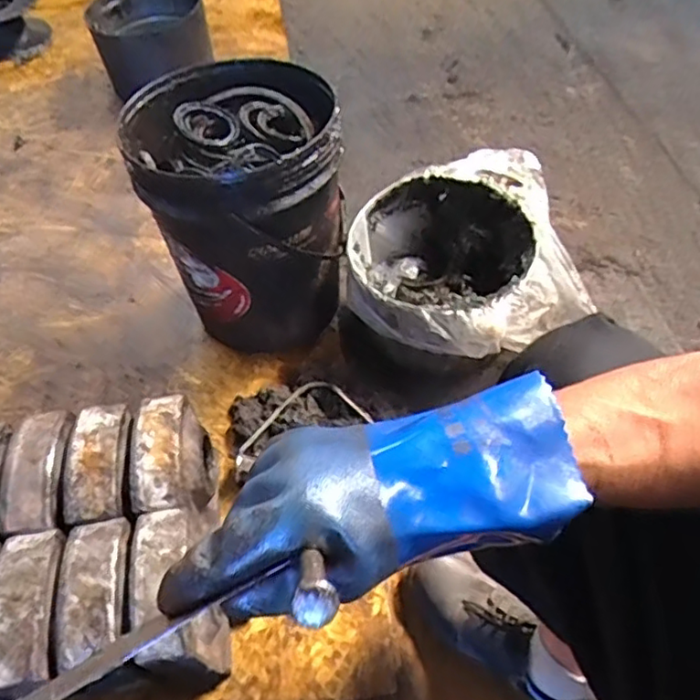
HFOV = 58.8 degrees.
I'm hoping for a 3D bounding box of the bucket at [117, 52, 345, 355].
[{"bbox_3d":[-0.167,-0.216,1.045,0.308,0.382,0.323,-2,52,2],"label":"bucket"}]

